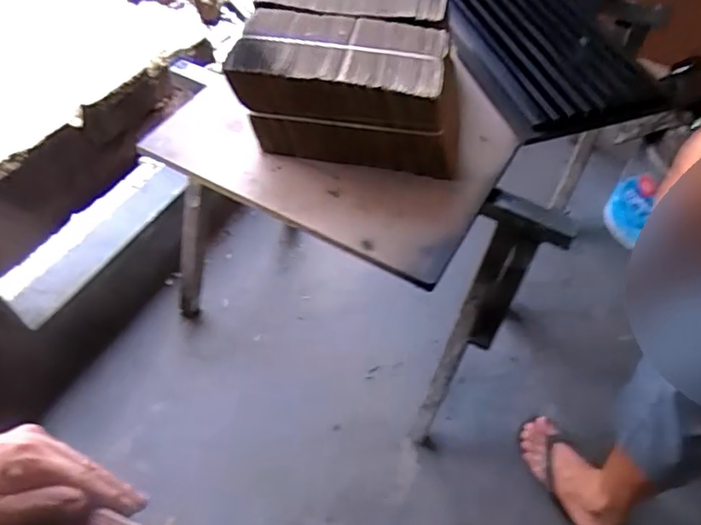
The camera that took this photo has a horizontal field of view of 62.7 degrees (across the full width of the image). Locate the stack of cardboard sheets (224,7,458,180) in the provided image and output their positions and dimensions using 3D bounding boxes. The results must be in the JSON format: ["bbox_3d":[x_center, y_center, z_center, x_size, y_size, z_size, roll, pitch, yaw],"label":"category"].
[{"bbox_3d":[-0.005,-0.270,0.914,0.337,0.162,0.172,9,55,4],"label":"stack of cardboard sheets"}]

